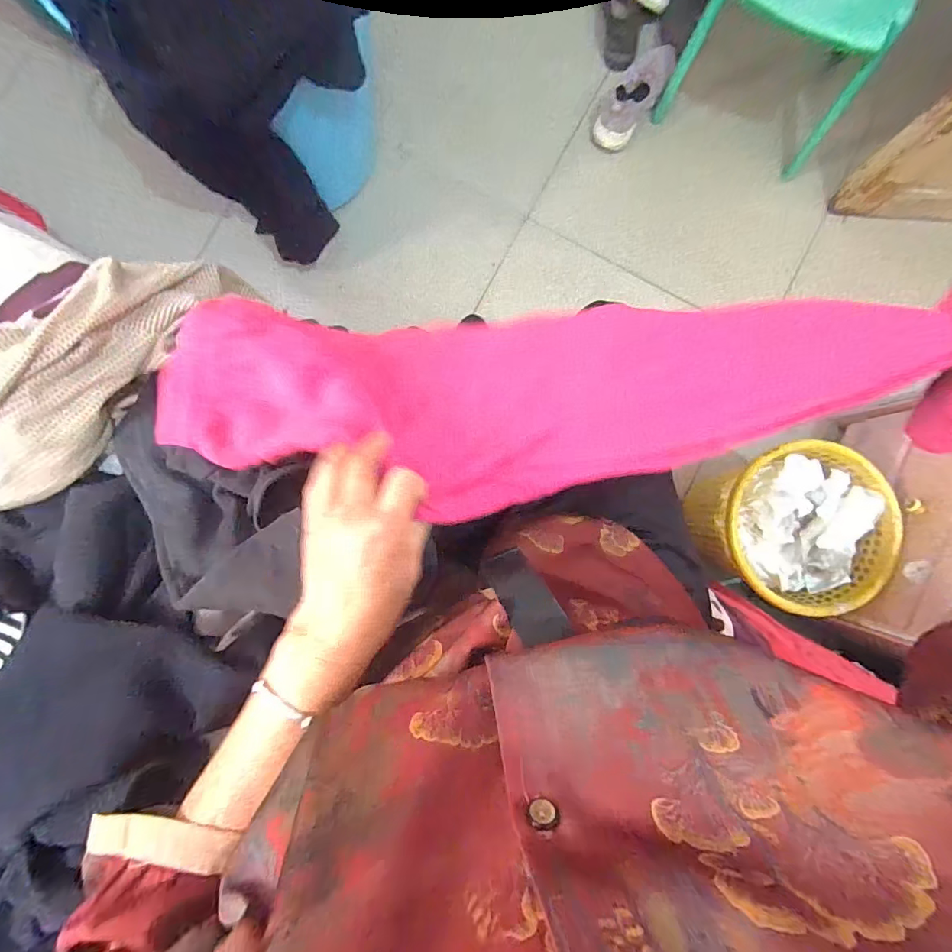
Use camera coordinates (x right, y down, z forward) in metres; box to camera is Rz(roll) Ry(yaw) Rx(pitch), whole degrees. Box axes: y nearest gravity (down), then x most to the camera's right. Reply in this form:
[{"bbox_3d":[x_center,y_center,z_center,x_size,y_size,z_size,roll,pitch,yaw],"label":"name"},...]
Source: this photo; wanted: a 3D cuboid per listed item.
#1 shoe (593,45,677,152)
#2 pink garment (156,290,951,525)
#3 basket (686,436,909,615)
[{"bbox_3d":[0.343,-0.816,0.977,0.082,0.087,0.218,38,88,3],"label":"shoe"},{"bbox_3d":[0.124,-0.075,0.437,0.770,0.145,0.206,-2,86,-4],"label":"pink garment"},{"bbox_3d":[0.527,0.076,0.822,0.278,0.223,0.252,13,87,1],"label":"basket"}]

